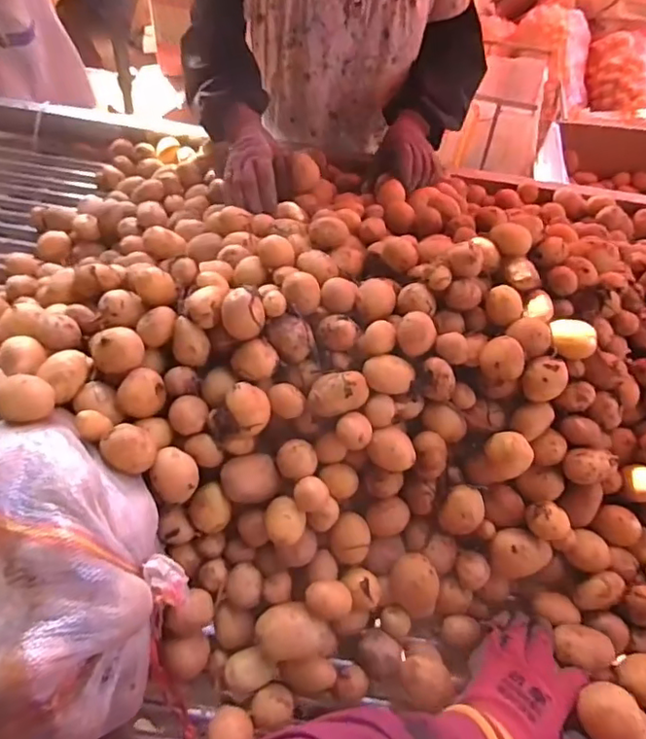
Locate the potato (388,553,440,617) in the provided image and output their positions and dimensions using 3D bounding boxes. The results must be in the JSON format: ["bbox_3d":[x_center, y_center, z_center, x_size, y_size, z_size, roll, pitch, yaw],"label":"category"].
[{"bbox_3d":[0.095,0.222,0.586,0.045,0.041,0.052,-16,56,-12],"label":"potato"}]

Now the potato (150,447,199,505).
[{"bbox_3d":[-0.146,0.104,0.561,0.044,0.036,0.043,0,54,0],"label":"potato"}]

